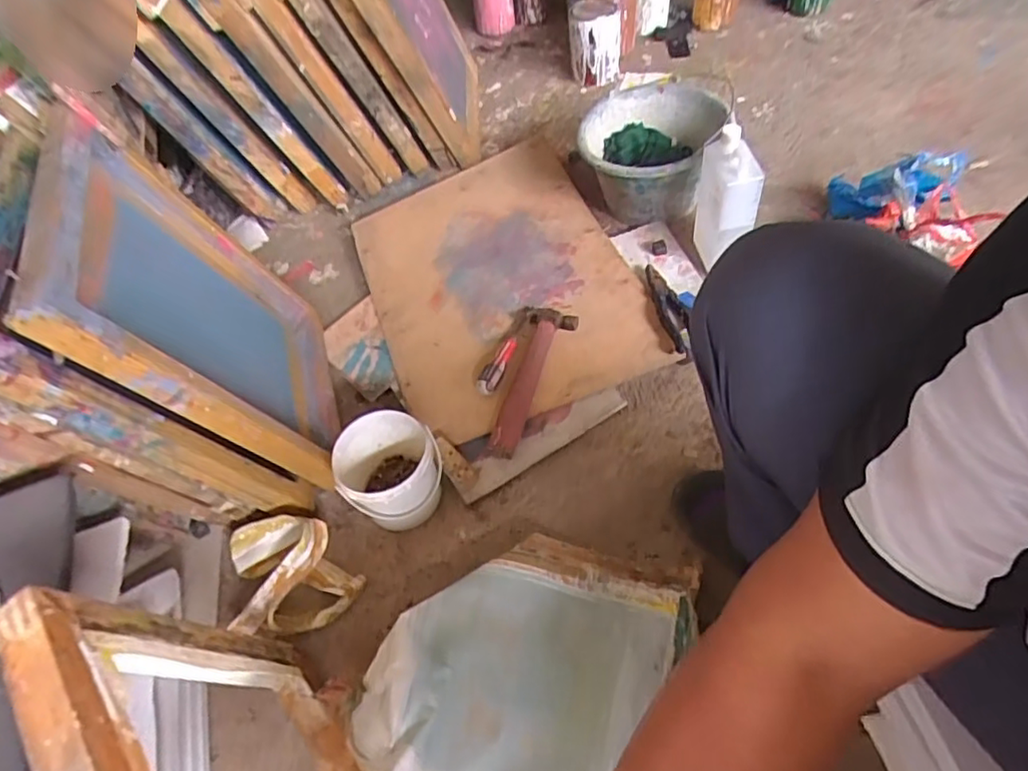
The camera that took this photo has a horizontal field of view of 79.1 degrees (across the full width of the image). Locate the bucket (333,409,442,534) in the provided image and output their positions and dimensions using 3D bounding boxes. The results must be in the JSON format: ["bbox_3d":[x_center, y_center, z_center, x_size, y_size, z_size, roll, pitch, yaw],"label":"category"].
[{"bbox_3d":[-0.161,0.121,0.830,0.126,0.136,0.125,-5,54,6],"label":"bucket"}]

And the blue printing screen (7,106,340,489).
[{"bbox_3d":[-0.382,-0.082,0.789,0.065,0.446,0.331,-28,56,6],"label":"blue printing screen"}]

